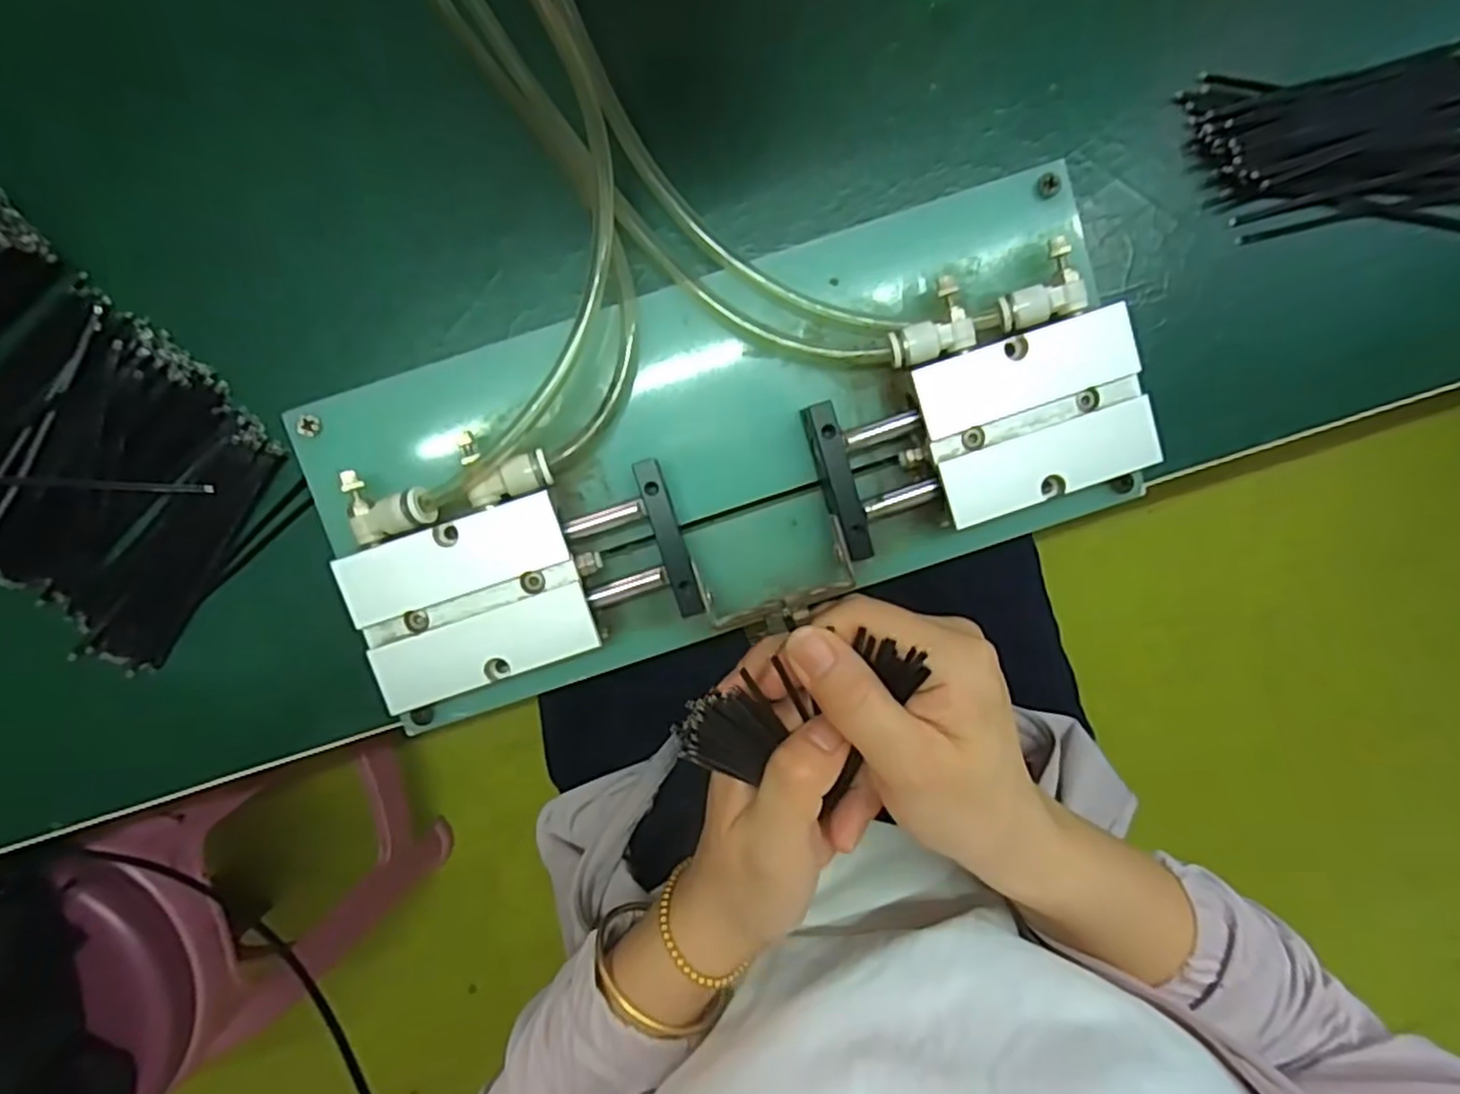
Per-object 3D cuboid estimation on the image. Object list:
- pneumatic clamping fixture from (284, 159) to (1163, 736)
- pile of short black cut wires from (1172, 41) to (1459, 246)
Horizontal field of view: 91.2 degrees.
[{"bbox_3d":[0.001,-0.032,0.247,0.264,0.041,0.115,-18,97,1],"label":"pneumatic clamping fixture"},{"bbox_3d":[0.219,-0.141,0.253,0.109,0.010,0.060,-7,98,0],"label":"pile of short black cut wires"}]

